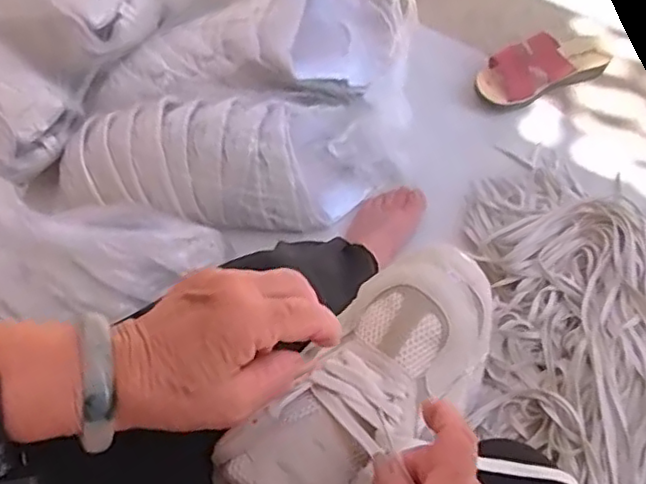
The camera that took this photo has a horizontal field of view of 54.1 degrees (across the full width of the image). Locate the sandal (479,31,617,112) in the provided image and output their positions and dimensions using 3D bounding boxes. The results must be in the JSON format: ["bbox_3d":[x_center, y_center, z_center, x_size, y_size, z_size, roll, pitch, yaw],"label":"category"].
[{"bbox_3d":[0.341,-0.275,0.977,0.223,0.075,0.088,-24,68,-8],"label":"sandal"}]

